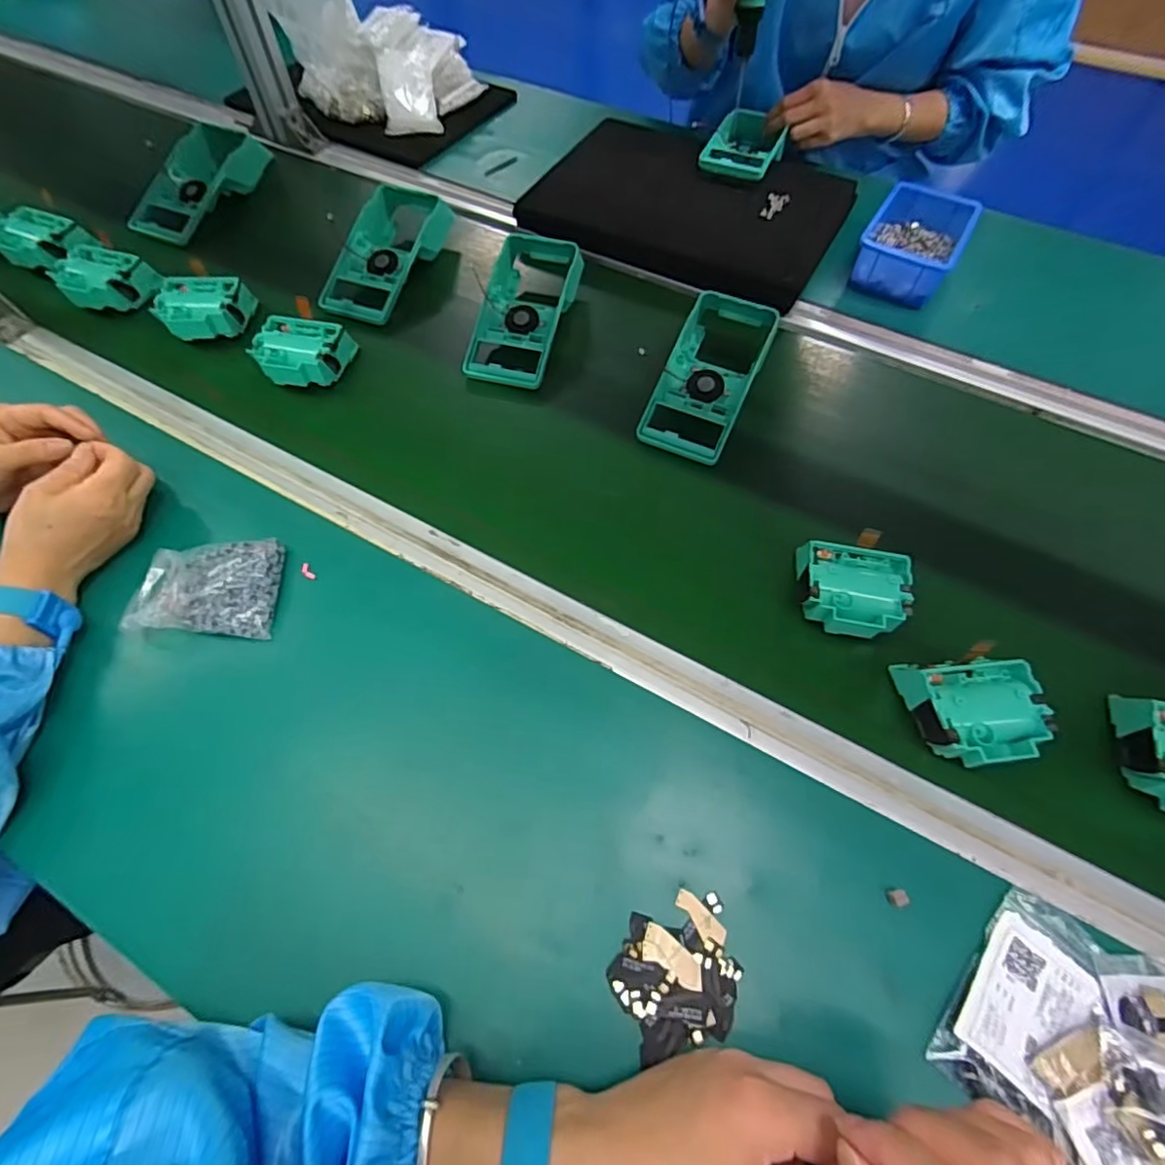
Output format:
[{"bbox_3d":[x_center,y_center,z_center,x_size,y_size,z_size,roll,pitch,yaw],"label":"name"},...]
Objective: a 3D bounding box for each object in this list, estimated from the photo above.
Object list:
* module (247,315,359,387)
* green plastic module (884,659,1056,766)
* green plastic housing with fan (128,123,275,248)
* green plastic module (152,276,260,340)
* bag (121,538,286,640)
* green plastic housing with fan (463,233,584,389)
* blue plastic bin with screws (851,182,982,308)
[{"bbox_3d":[-0.272,-0.219,0.575,0.079,0.039,0.071,2,61,1],"label":"module"},{"bbox_3d":[0.268,0.089,0.409,0.077,0.041,0.074,1,61,1],"label":"green plastic module"},{"bbox_3d":[-0.470,-0.488,0.718,0.090,0.045,0.191,23,60,6],"label":"green plastic housing with fan"},{"bbox_3d":[-0.385,-0.277,0.608,0.082,0.039,0.063,-3,61,-1],"label":"green plastic module"},{"bbox_3d":[-0.292,0.003,0.458,0.107,0.025,0.078,3,60,-6],"label":"bag"},{"bbox_3d":[-0.057,-0.283,0.616,0.090,0.049,0.182,11,61,6],"label":"green plastic housing with fan"},{"bbox_3d":[0.371,-0.380,0.671,0.099,0.056,0.150,29,65,15],"label":"blue plastic bin with screws"}]

